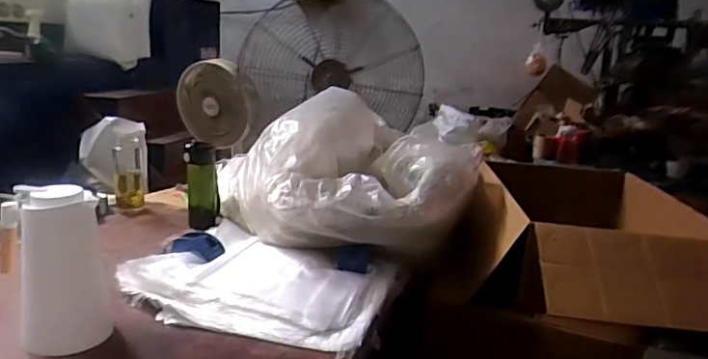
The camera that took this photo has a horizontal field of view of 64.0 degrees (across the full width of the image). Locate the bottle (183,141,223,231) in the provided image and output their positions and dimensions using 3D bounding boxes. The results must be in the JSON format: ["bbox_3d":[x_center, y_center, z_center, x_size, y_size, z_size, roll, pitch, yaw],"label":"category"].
[{"bbox_3d":[-0.381,0.017,1.418,0.079,0.210,0.061,6,15,8],"label":"bottle"}]

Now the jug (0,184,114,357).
[{"bbox_3d":[-0.456,0.138,0.879,0.133,0.242,0.114,-6,18,-31],"label":"jug"}]

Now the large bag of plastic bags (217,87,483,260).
[{"bbox_3d":[0.004,-0.023,1.443,0.655,0.280,0.624,0,16,-13],"label":"large bag of plastic bags"}]

